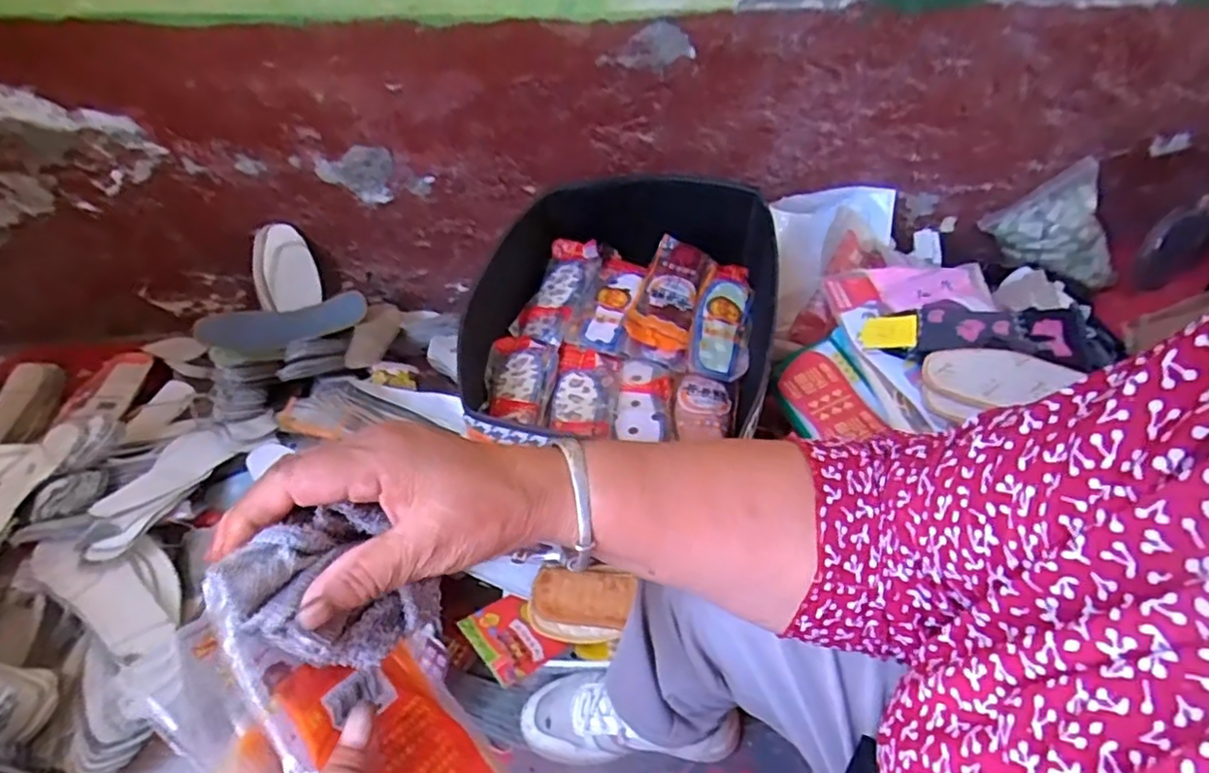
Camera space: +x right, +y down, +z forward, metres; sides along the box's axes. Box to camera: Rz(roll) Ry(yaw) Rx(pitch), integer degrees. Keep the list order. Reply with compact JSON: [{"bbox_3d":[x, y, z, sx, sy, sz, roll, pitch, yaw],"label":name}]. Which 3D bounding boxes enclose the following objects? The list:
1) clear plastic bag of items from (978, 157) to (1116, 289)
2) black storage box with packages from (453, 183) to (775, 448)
[{"bbox_3d":[0.860,-0.296,1.223,0.258,0.181,0.085,26,51,18],"label":"clear plastic bag of items"},{"bbox_3d":[0.023,-0.084,0.797,0.335,0.158,0.432,11,48,6],"label":"black storage box with packages"}]

